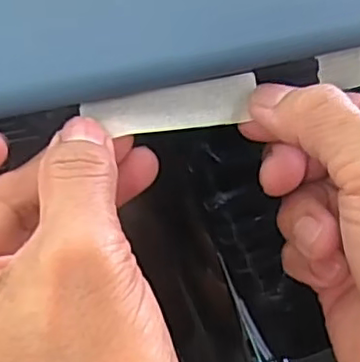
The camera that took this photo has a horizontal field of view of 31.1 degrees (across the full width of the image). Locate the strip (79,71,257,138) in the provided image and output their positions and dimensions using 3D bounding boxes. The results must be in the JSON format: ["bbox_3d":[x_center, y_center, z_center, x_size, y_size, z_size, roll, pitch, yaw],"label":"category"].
[{"bbox_3d":[-0.002,-0.026,0.227,0.061,0.004,0.018,-8,67,-15],"label":"strip"}]

